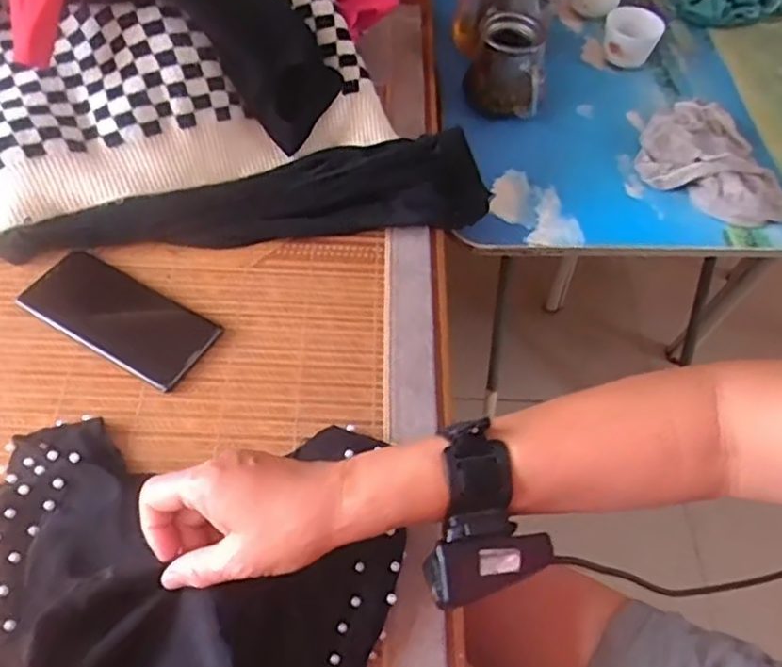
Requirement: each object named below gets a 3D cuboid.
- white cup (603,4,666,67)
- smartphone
[{"bbox_3d":[0.310,-0.384,0.874,0.065,0.050,0.058,11,55,3],"label":"white cup"},{"bbox_3d":[-0.223,-0.015,0.560,0.160,0.010,0.074,28,58,14],"label":"smartphone"}]

